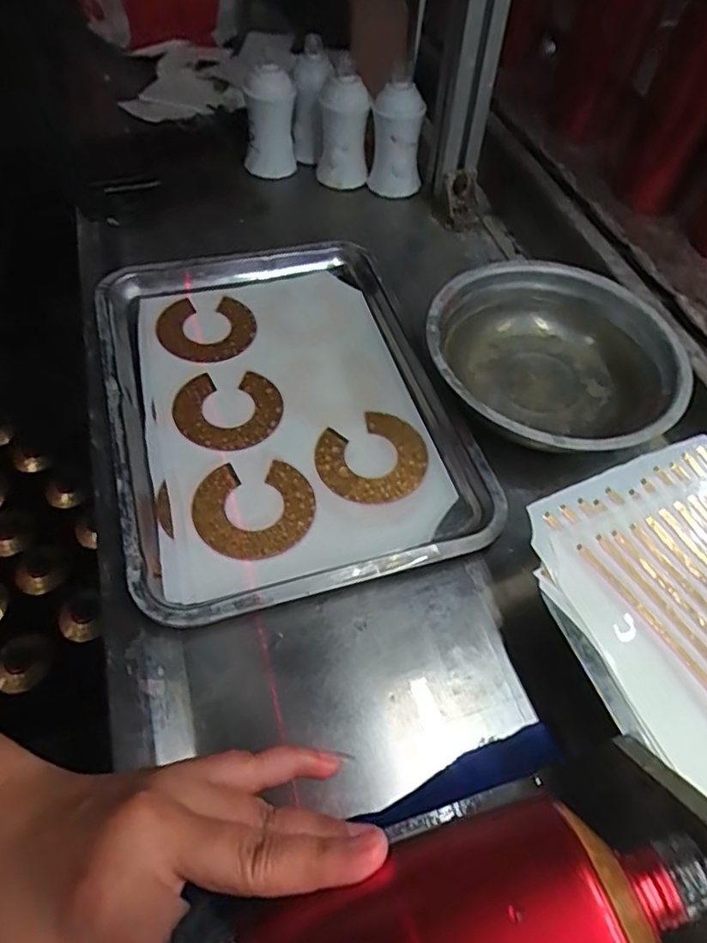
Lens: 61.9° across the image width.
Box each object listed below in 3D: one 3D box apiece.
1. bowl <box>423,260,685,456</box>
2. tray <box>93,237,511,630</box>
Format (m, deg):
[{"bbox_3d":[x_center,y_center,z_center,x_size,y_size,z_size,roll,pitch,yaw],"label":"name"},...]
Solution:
[{"bbox_3d":[0.160,-0.090,0.483,0.195,0.053,0.198,-1,56,1],"label":"bowl"},{"bbox_3d":[-0.059,-0.064,0.473,0.262,0.032,0.355,-15,57,-8],"label":"tray"}]

